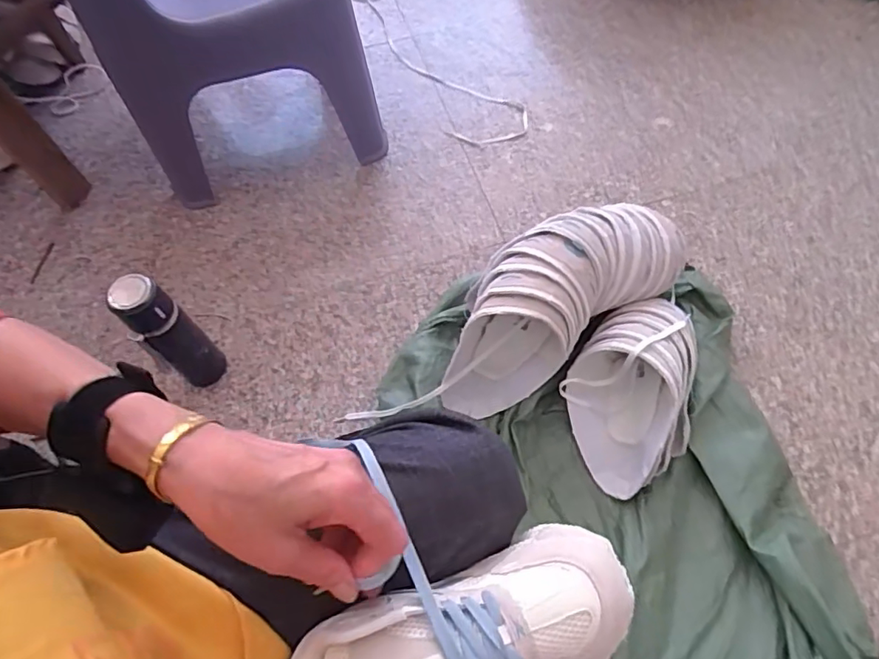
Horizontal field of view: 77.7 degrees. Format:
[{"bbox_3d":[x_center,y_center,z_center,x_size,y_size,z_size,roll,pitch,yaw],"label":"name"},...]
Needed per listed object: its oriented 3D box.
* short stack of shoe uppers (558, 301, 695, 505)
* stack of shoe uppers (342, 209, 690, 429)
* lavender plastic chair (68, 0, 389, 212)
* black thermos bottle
[{"bbox_3d":[0.264,0.087,0.760,0.157,0.144,0.244,-1,62,1],"label":"short stack of shoe uppers"},{"bbox_3d":[0.170,-0.039,0.804,0.385,0.187,0.153,-33,67,-14],"label":"stack of shoe uppers"},{"bbox_3d":[-0.345,-0.533,0.840,0.387,0.597,0.309,-21,63,-9],"label":"lavender plastic chair"},{"bbox_3d":[-0.366,0.012,0.762,0.063,0.239,0.055,-36,68,-15],"label":"black thermos bottle"}]

